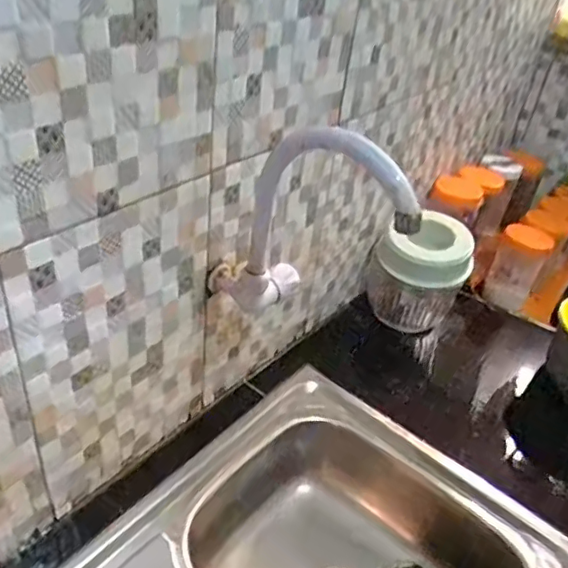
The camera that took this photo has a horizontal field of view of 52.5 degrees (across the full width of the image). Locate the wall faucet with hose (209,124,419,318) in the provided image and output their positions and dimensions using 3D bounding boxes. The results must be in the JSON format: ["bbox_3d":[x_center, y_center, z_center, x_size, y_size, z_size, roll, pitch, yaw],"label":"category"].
[{"bbox_3d":[0.032,-0.052,0.618,0.091,0.277,0.247,-21,44,-33],"label":"wall faucet with hose"}]

